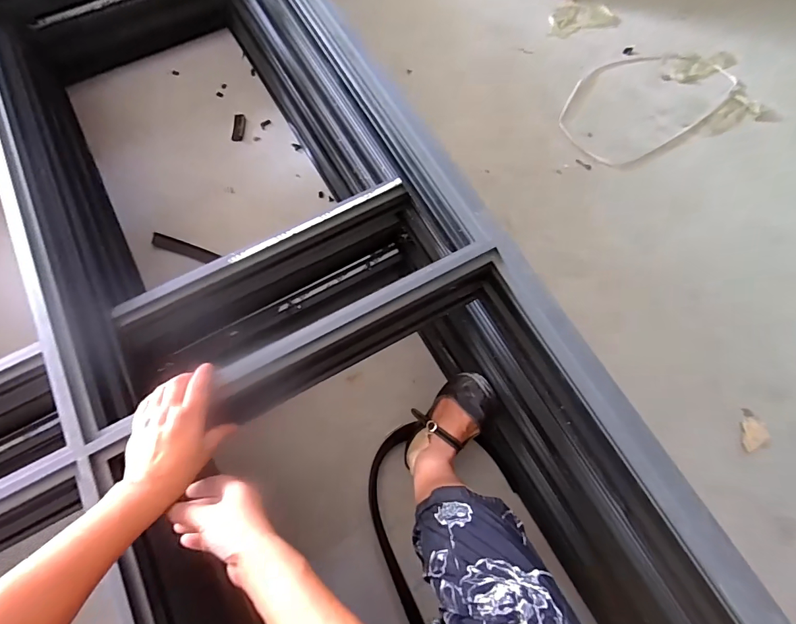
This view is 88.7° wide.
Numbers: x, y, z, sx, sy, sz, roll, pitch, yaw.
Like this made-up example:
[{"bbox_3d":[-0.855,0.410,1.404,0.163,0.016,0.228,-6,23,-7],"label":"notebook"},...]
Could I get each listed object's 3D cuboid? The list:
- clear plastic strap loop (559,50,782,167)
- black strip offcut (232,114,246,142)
[{"bbox_3d":[0.753,-0.619,1.162,0.612,0.041,0.330,-19,73,-7],"label":"clear plastic strap loop"},{"bbox_3d":[-0.433,-0.505,1.108,0.032,0.004,0.088,-1,71,-2],"label":"black strip offcut"}]

